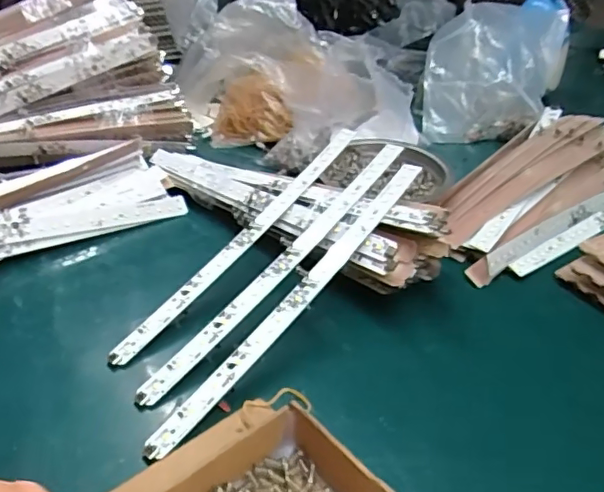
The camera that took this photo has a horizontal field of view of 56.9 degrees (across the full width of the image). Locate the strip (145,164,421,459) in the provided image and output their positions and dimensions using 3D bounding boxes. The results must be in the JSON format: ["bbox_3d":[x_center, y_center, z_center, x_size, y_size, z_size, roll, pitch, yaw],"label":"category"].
[{"bbox_3d":[0.000,0.028,0.378,0.018,0.011,0.277,26,56,29],"label":"strip"}]

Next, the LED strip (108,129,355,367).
[{"bbox_3d":[-0.041,-0.011,0.435,0.015,0.011,0.278,24,55,28],"label":"LED strip"}]

